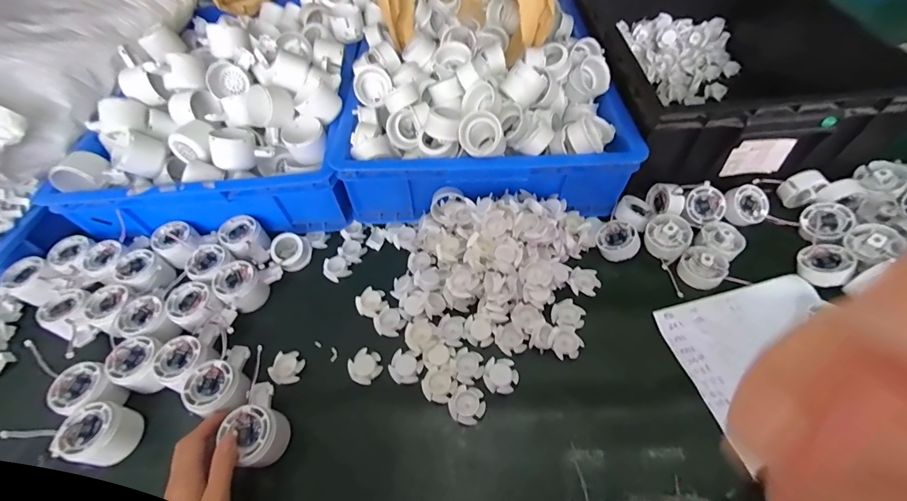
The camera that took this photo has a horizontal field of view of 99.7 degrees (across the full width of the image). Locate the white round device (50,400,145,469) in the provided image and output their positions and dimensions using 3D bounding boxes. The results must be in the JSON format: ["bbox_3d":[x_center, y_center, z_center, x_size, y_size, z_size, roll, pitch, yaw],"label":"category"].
[{"bbox_3d":[-0.393,0.203,0.426,0.059,0.046,0.059,-2,55,3],"label":"white round device"}]

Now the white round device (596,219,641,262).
[{"bbox_3d":[0.232,-0.014,0.541,0.051,0.021,0.055,-18,56,29],"label":"white round device"}]

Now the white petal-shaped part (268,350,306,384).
[{"bbox_3d":[-0.209,0.148,0.484,0.036,0.017,0.040,6,56,9],"label":"white petal-shaped part"}]

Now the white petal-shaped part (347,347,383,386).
[{"bbox_3d":[-0.110,0.144,0.477,0.038,0.012,0.041,-2,55,3],"label":"white petal-shaped part"}]

